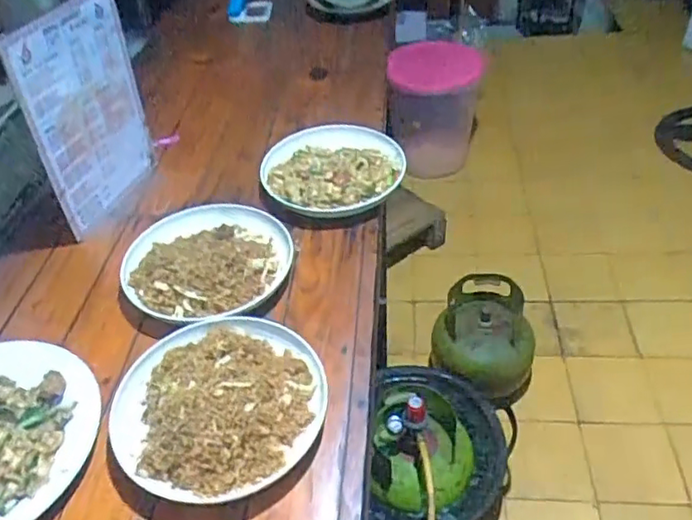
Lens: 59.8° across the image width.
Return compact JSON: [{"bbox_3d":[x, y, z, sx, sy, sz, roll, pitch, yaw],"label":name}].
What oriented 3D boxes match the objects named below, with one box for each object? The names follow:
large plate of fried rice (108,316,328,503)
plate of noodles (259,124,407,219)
[{"bbox_3d":[-0.130,0.142,0.622,0.202,0.039,0.203,-2,44,2],"label":"large plate of fried rice"},{"bbox_3d":[-0.019,-0.142,0.920,0.211,0.032,0.188,-14,43,-8],"label":"plate of noodles"}]

